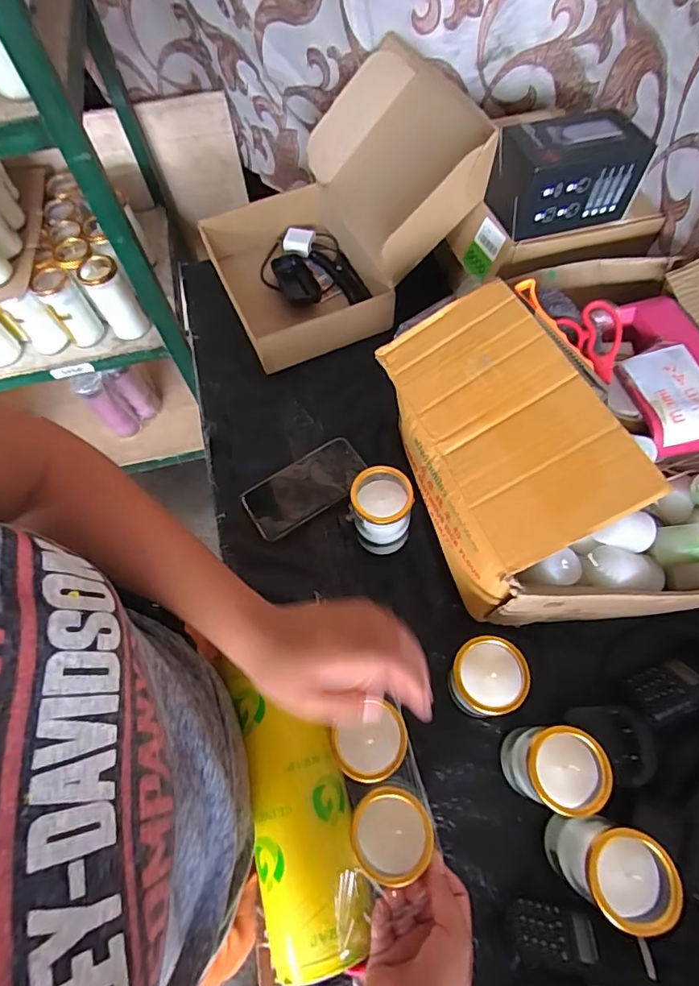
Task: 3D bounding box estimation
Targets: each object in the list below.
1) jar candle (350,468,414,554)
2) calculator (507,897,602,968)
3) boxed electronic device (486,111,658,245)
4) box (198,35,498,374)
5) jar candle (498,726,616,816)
[{"bbox_3d":[0.034,0.026,0.556,0.067,0.111,0.066,-7,64,-1],"label":"jar candle"},{"bbox_3d":[0.171,0.370,0.415,0.069,0.009,0.043,8,23,7],"label":"calculator"},{"bbox_3d":[0.253,-0.369,0.572,0.150,0.090,0.090,-17,65,-6],"label":"boxed electronic device"},{"bbox_3d":[-0.026,-0.398,0.705,0.368,0.221,0.300,-28,67,-11],"label":"box"},{"bbox_3d":[0.178,0.244,0.441,0.059,0.117,0.061,-1,65,2],"label":"jar candle"}]

